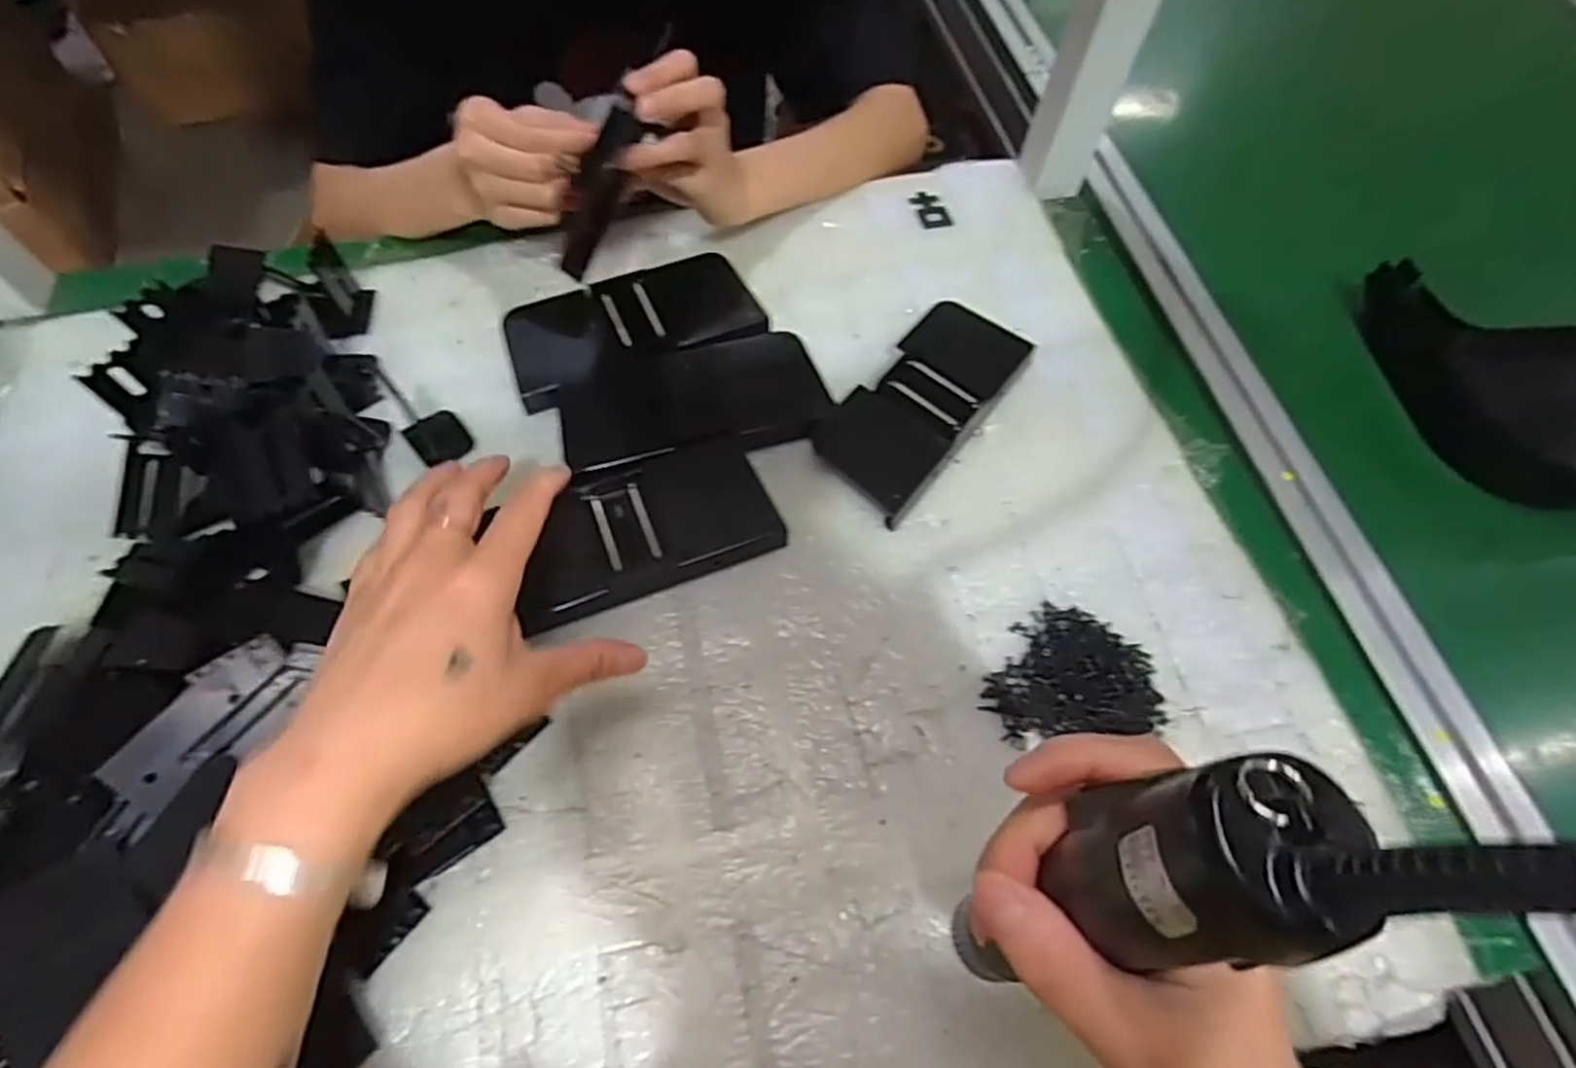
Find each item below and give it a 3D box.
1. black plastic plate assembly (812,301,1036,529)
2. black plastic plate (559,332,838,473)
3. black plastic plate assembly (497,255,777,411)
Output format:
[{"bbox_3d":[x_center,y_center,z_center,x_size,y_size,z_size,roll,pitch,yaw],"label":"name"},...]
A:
[{"bbox_3d":[0.083,-0.085,0.468,0.070,0.028,0.159,34,65,15],"label":"black plastic plate assembly"},{"bbox_3d":[-0.056,-0.083,0.456,0.159,0.010,0.083,-14,64,-10],"label":"black plastic plate"},{"bbox_3d":[-0.101,-0.136,0.487,0.160,0.029,0.073,-23,65,-14],"label":"black plastic plate assembly"}]

